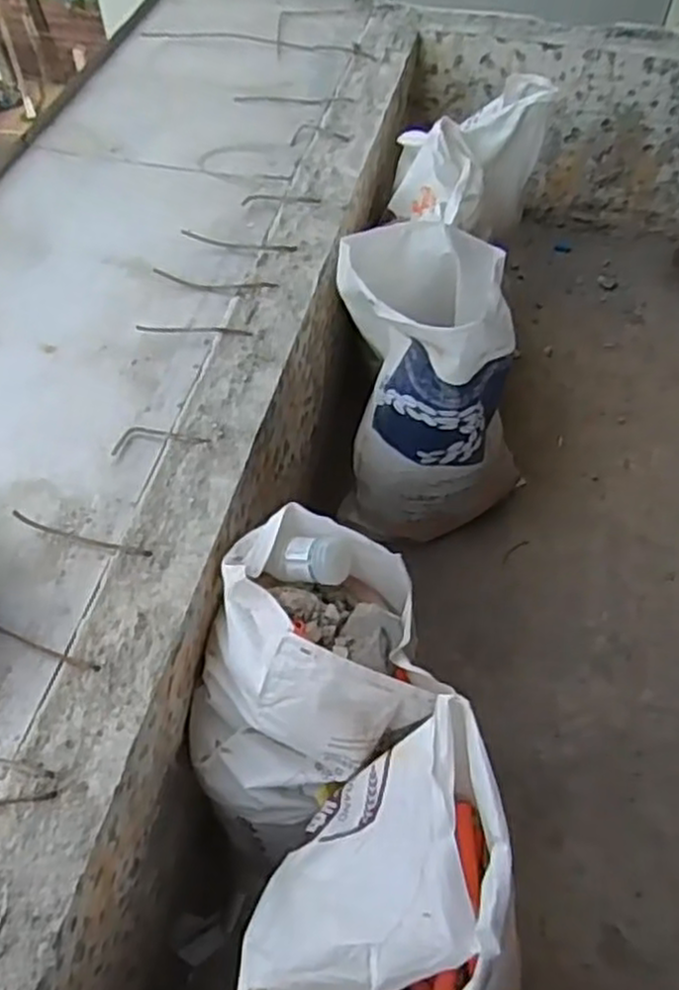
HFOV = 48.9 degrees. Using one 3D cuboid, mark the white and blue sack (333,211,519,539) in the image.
[{"bbox_3d":[0.165,-0.190,1.447,0.329,0.660,0.352,32,61,21],"label":"white and blue sack"}]

